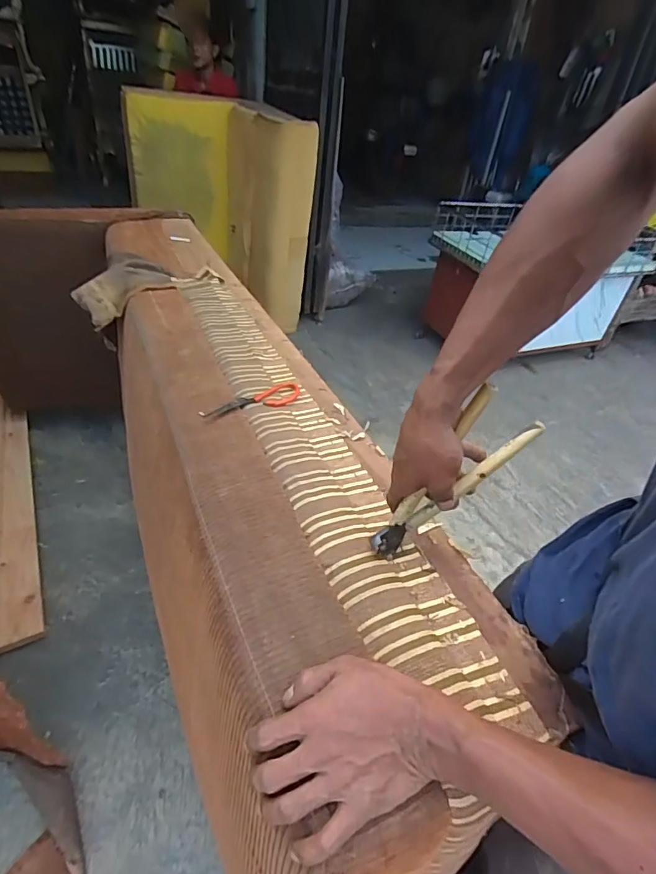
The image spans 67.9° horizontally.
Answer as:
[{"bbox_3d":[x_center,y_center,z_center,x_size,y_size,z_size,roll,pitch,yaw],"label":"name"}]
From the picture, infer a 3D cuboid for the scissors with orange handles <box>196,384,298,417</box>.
[{"bbox_3d":[-0.113,-0.055,0.771,0.172,0.012,0.054,-22,47,-31],"label":"scissors with orange handles"}]

